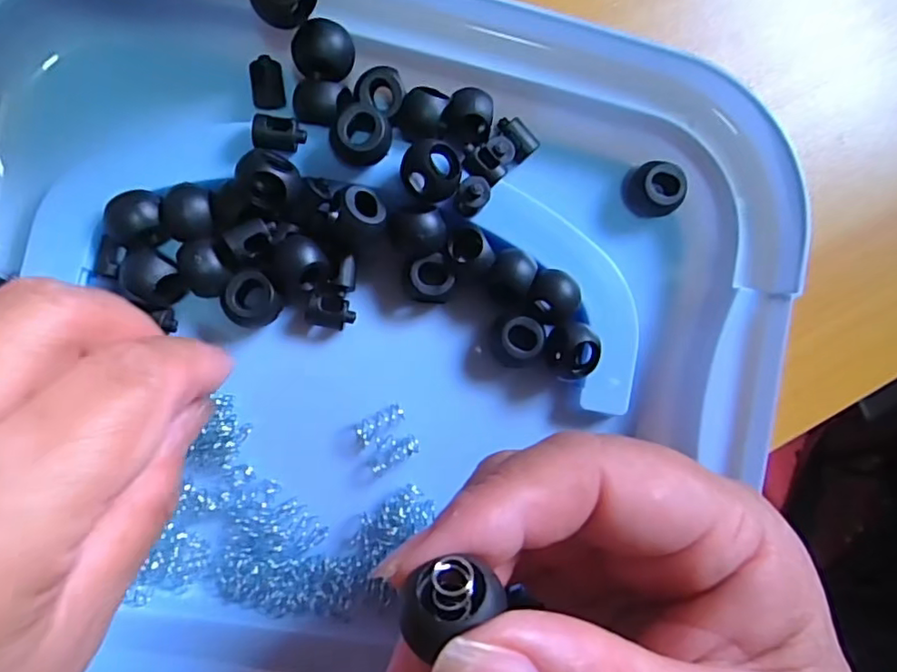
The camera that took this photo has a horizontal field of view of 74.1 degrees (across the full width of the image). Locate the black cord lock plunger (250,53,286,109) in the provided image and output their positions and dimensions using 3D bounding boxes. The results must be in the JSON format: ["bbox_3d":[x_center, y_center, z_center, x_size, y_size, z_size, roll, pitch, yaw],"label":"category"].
[{"bbox_3d":[-0.057,-0.079,0.185,0.010,0.004,0.016,-8,89,-7],"label":"black cord lock plunger"}]

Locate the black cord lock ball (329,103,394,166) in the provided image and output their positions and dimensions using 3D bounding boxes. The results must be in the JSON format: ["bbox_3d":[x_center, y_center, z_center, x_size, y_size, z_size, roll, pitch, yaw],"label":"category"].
[{"bbox_3d":[-0.026,-0.058,0.177,0.016,0.012,0.017,0,88,-7],"label":"black cord lock ball"}]

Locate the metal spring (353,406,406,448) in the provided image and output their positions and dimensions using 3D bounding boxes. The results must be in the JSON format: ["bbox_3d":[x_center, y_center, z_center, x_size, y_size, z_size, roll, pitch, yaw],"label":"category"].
[{"bbox_3d":[-0.022,0.028,0.188,0.017,0.004,0.007,-36,93,-6],"label":"metal spring"}]

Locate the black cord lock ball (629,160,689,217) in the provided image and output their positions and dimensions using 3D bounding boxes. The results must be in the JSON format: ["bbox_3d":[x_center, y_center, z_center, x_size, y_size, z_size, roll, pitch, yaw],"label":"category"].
[{"bbox_3d":[0.070,-0.049,0.200,0.014,0.015,0.018,-41,93,-6],"label":"black cord lock ball"}]

